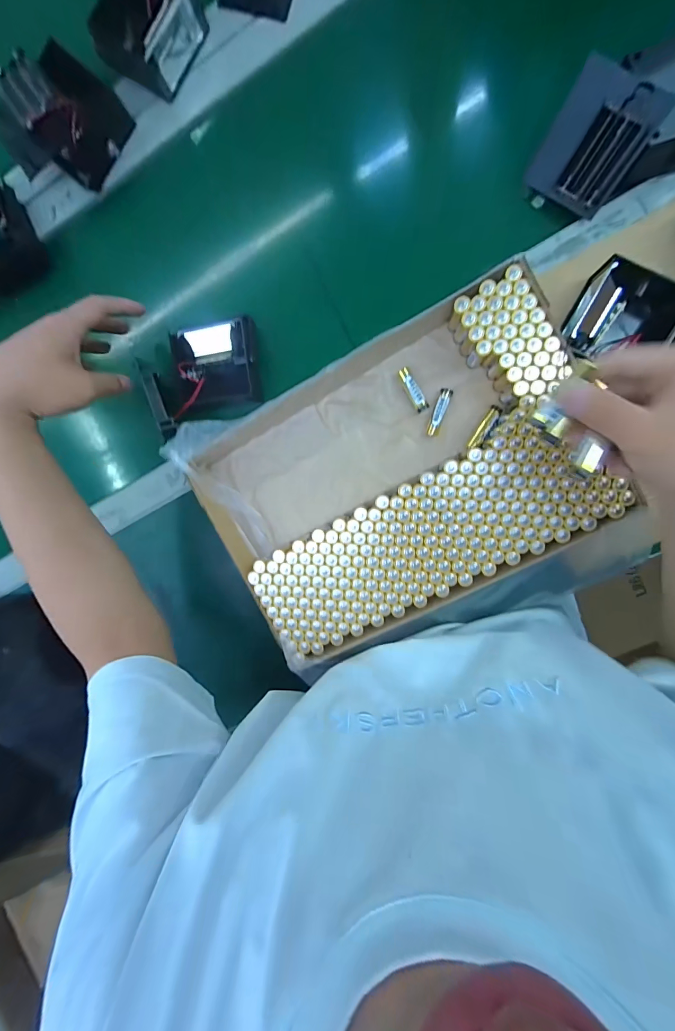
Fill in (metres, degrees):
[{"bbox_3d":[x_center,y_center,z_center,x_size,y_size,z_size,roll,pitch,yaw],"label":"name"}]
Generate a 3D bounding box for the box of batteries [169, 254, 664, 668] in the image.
[{"bbox_3d":[0.056,-0.029,0.380,0.371,0.077,0.285,-24,91,9],"label":"box of batteries"}]

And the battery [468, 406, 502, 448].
[{"bbox_3d":[0.152,-0.091,0.368,0.012,0.011,0.047,30,98,6],"label":"battery"}]

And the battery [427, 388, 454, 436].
[{"bbox_3d":[0.106,-0.109,0.372,0.012,0.011,0.052,23,98,7],"label":"battery"}]

